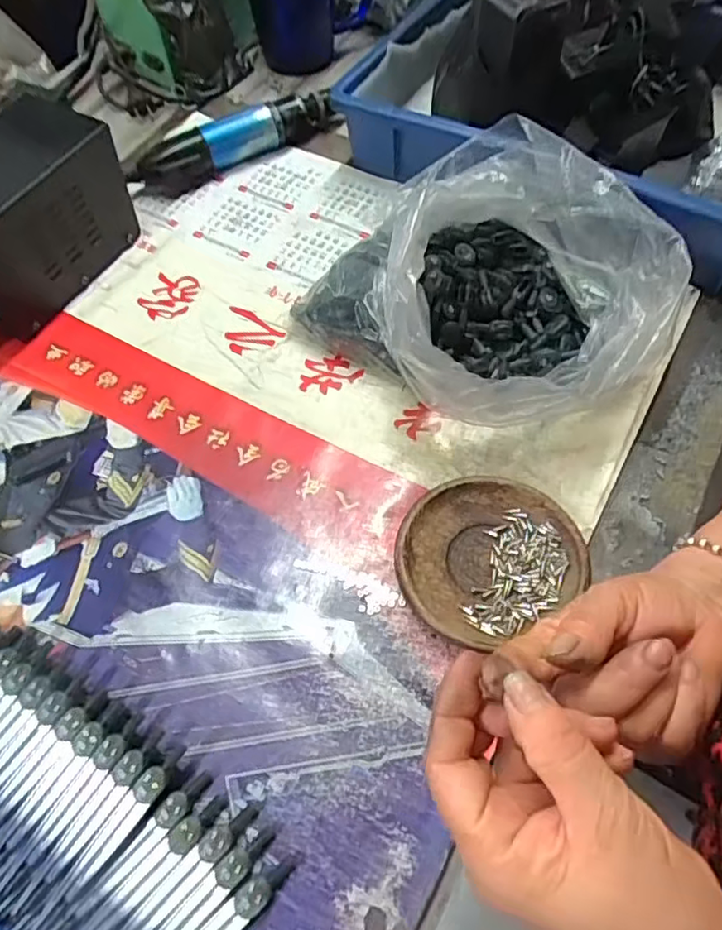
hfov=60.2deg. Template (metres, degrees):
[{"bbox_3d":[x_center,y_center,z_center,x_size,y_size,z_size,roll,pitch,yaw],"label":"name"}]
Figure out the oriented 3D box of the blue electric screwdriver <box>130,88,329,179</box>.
[{"bbox_3d":[-0.121,-0.314,0.606,0.208,0.049,0.032,-23,62,-11],"label":"blue electric screwdriver"}]

